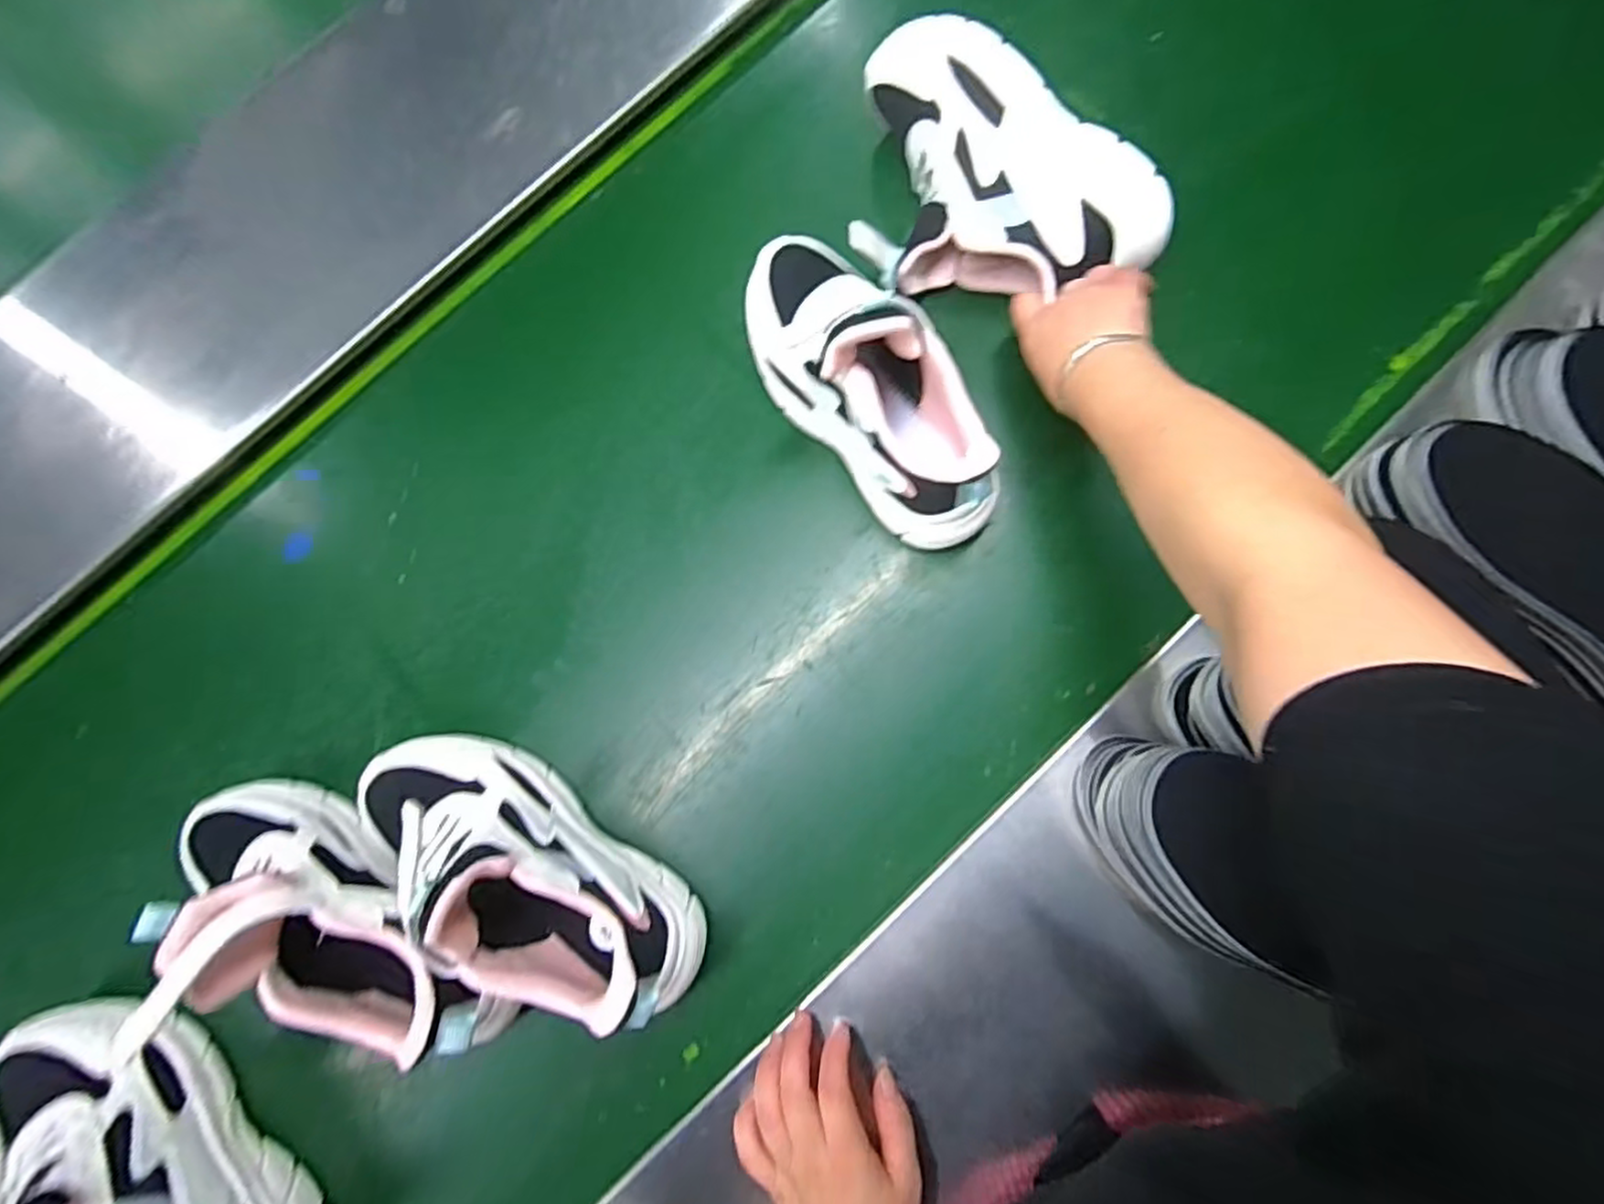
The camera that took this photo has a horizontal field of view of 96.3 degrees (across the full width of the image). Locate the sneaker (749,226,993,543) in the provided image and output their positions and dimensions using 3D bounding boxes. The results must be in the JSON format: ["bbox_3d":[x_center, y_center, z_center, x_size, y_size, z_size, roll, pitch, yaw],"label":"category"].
[{"bbox_3d":[0.035,-0.145,0.464,0.089,0.121,0.238,-31,80,-1],"label":"sneaker"}]

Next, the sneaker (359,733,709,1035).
[{"bbox_3d":[-0.170,0.161,0.424,0.240,0.137,0.085,33,84,8],"label":"sneaker"}]

